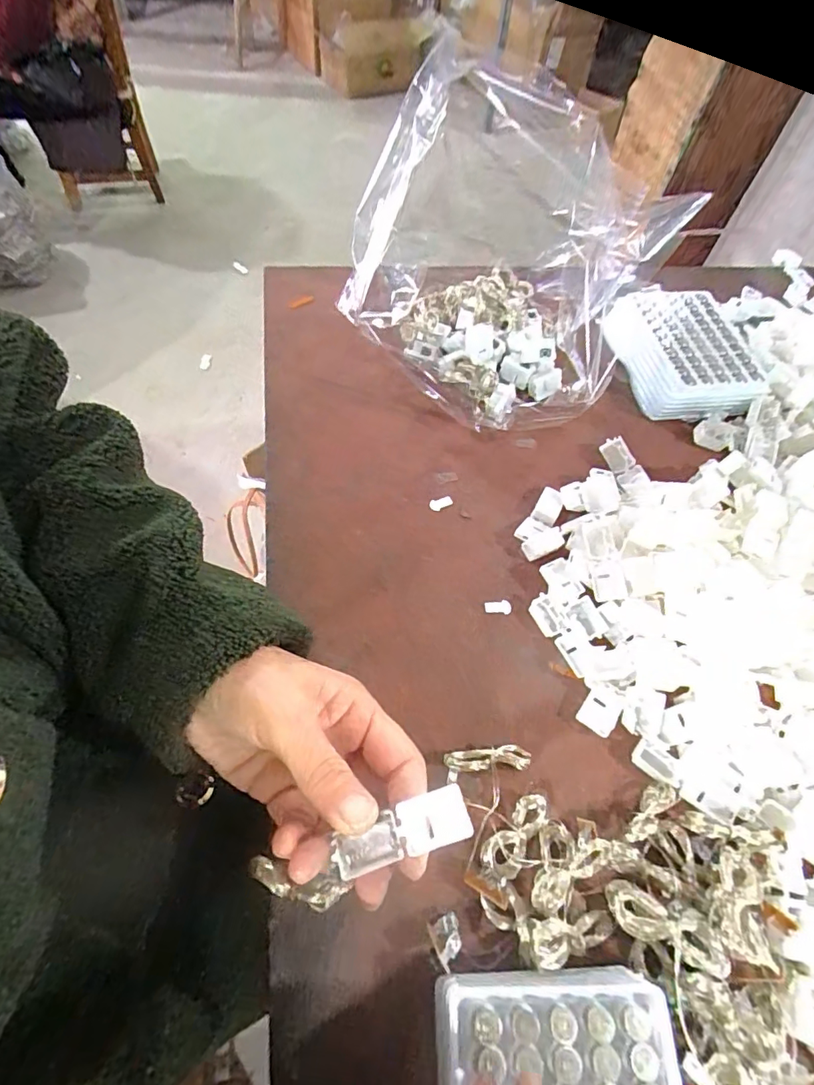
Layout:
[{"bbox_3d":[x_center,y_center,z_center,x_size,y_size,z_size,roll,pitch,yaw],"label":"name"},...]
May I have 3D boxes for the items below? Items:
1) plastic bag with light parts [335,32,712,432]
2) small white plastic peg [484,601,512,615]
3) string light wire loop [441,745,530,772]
[{"bbox_3d":[0.084,-0.231,0.397,0.204,0.175,0.218,22,59,8],"label":"plastic bag with light parts"},{"bbox_3d":[0.061,0.043,0.342,0.018,0.004,0.008,5,59,-2],"label":"small white plastic peg"},{"bbox_3d":[0.045,0.120,0.284,0.049,0.018,0.013,-1,59,-6],"label":"string light wire loop"}]

